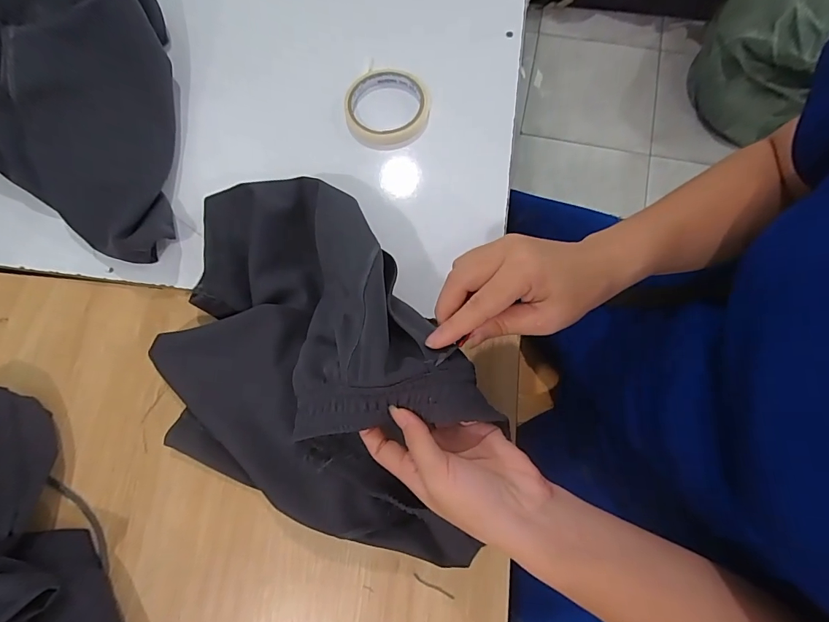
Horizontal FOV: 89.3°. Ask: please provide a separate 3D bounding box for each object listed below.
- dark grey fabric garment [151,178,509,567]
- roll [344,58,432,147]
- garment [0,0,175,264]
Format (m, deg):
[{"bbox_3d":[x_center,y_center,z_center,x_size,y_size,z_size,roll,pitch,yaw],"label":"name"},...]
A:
[{"bbox_3d":[-0.077,0.028,0.350,0.299,0.112,0.269,22,78,7],"label":"dark grey fabric garment"},{"bbox_3d":[-0.030,-0.228,0.470,0.093,0.021,0.094,0,77,2],"label":"roll"},{"bbox_3d":[-0.376,-0.211,0.445,0.213,0.077,0.332,-7,77,0],"label":"garment"}]

